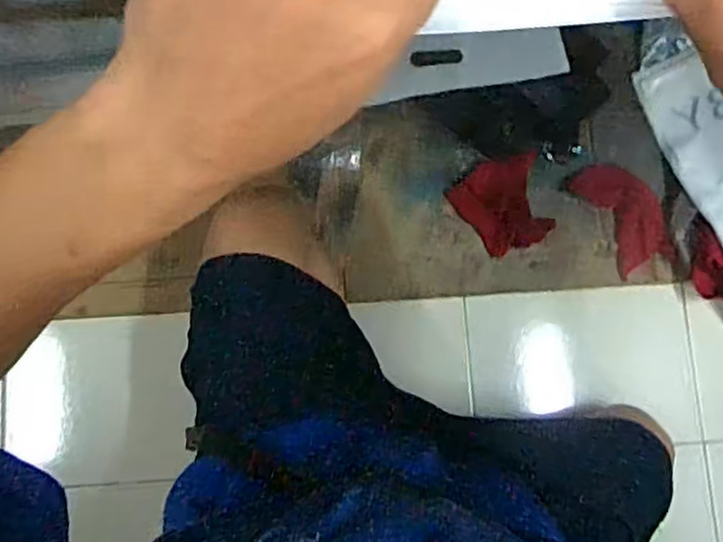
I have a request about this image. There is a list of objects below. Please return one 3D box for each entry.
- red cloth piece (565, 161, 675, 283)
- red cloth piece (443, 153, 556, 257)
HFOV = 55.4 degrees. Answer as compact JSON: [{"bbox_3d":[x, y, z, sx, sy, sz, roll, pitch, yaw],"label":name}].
[{"bbox_3d":[0.351,-0.076,0.924,0.080,0.004,0.158,-31,90,16],"label":"red cloth piece"},{"bbox_3d":[0.201,-0.093,0.936,0.120,0.017,0.126,-37,84,-8],"label":"red cloth piece"}]

